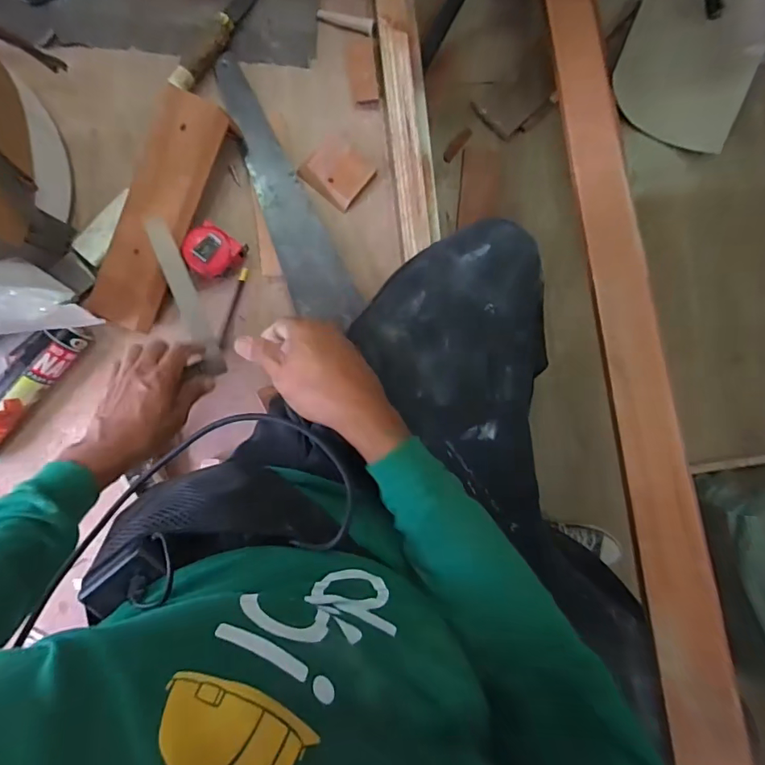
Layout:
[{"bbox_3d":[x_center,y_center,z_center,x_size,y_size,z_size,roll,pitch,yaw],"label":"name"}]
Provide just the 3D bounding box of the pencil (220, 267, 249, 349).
[{"bbox_3d":[-0.195,-0.098,0.616,0.009,0.007,0.108,18,88,-3],"label":"pencil"}]

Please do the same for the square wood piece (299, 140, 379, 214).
[{"bbox_3d":[-0.059,-0.278,0.626,0.078,0.013,0.071,39,87,-2],"label":"square wood piece"}]

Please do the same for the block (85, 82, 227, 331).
[{"bbox_3d":[-0.279,-0.207,0.581,0.086,0.018,0.286,22,97,-3],"label":"block"}]

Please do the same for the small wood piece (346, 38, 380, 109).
[{"bbox_3d":[-0.024,-0.411,0.626,0.036,0.014,0.086,-8,89,-4],"label":"small wood piece"}]

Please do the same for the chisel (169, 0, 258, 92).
[{"bbox_3d":[-0.204,-0.458,0.605,0.029,0.023,0.202,35,87,-2],"label":"chisel"}]

